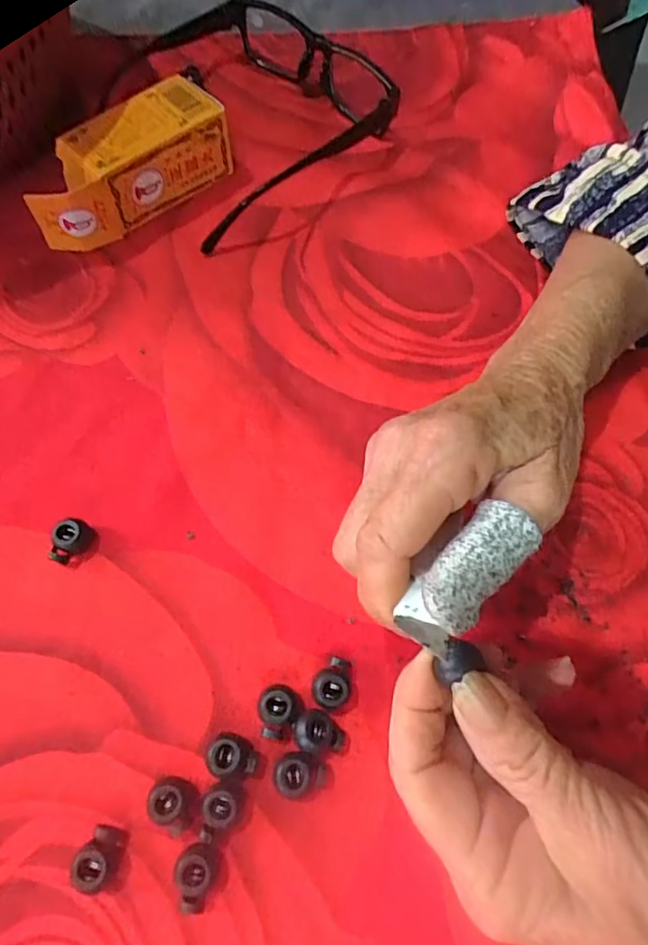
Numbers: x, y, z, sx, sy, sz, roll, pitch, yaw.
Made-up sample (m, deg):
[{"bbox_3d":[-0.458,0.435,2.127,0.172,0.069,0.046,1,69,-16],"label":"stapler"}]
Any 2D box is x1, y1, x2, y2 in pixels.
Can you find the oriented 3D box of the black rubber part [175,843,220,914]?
[{"bbox_3d":[-0.045,0.140,0.195,0.015,0.011,0.019,23,68,8],"label":"black rubber part"}]

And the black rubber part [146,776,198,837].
[{"bbox_3d":[-0.055,0.120,0.203,0.017,0.013,0.014,26,68,10],"label":"black rubber part"}]

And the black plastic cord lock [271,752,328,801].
[{"bbox_3d":[-0.009,0.113,0.208,0.020,0.011,0.015,13,67,4],"label":"black plastic cord lock"}]

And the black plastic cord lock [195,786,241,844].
[{"bbox_3d":[-0.036,0.121,0.203,0.015,0.012,0.012,18,67,6],"label":"black plastic cord lock"}]

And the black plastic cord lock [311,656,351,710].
[{"bbox_3d":[0.003,0.083,0.221,0.014,0.007,0.019,7,66,1],"label":"black plastic cord lock"}]

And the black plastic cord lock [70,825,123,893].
[{"bbox_3d":[-0.078,0.135,0.195,0.013,0.013,0.017,32,69,12],"label":"black plastic cord lock"}]

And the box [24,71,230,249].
[{"bbox_3d":[-0.106,-0.162,0.300,0.110,0.041,0.038,-37,72,-16],"label":"box"}]

